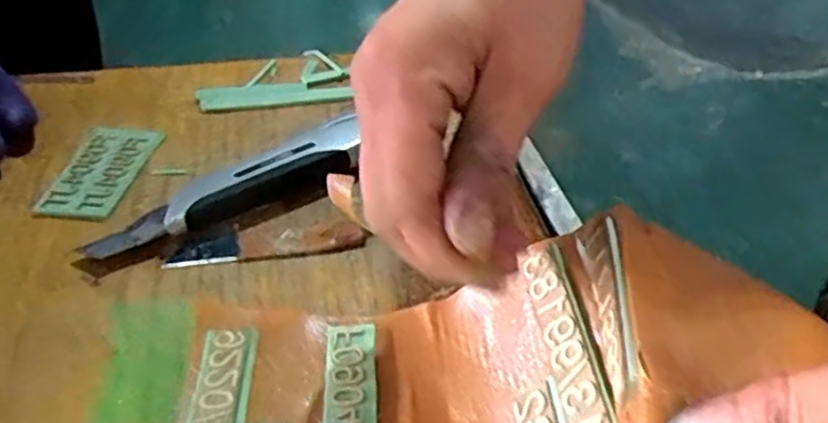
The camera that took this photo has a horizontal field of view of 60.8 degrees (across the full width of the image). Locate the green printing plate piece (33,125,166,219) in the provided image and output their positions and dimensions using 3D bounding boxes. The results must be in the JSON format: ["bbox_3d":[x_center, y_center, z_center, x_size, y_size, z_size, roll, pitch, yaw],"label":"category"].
[{"bbox_3d":[-0.173,-0.023,0.385,0.045,0.007,0.077,4,43,6],"label":"green printing plate piece"}]

